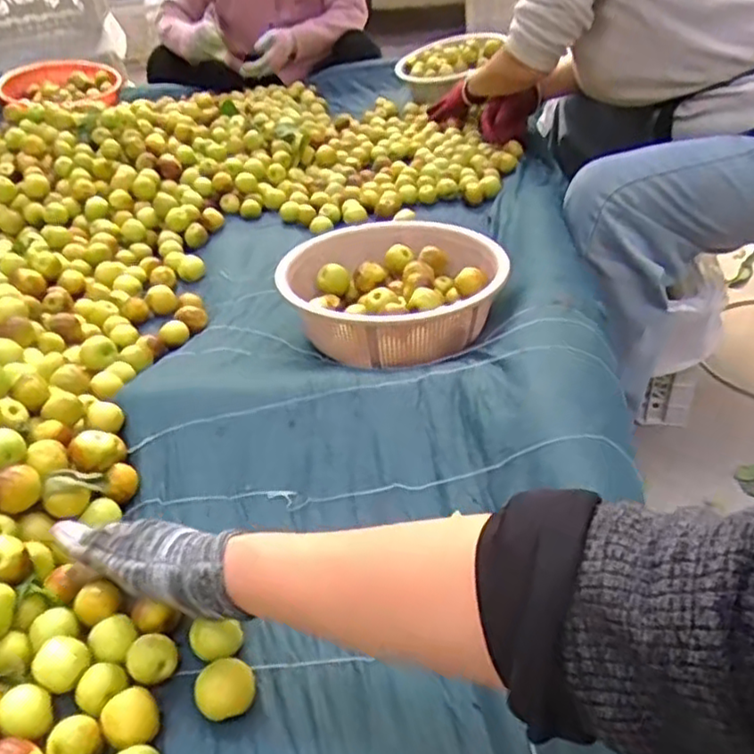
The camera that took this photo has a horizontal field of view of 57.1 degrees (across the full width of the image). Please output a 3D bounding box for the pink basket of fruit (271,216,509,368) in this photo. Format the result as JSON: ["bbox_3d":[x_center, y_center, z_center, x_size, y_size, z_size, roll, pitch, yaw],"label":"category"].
[{"bbox_3d":[0.018,-0.099,0.785,0.240,0.082,0.227,-14,38,-10],"label":"pink basket of fruit"}]

